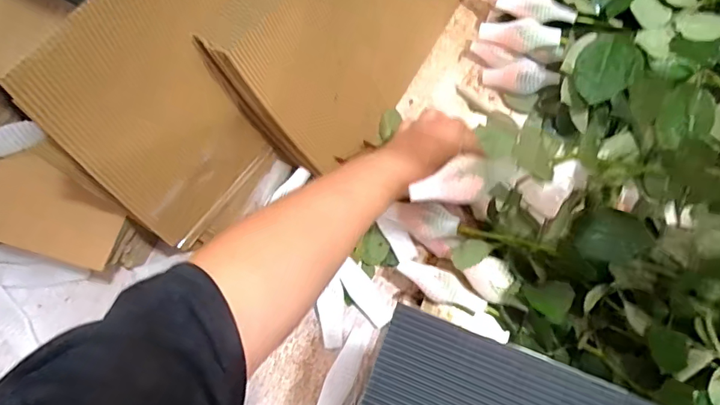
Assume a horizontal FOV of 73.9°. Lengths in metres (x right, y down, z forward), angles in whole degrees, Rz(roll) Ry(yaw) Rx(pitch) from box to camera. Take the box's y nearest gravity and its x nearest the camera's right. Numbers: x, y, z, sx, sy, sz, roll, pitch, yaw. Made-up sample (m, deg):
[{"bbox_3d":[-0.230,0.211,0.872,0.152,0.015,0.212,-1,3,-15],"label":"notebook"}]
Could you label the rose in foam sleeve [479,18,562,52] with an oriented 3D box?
[{"bbox_3d":[0.175,-0.183,0.527,0.086,0.027,0.031,11,72,17],"label":"rose in foam sleeve"}]

